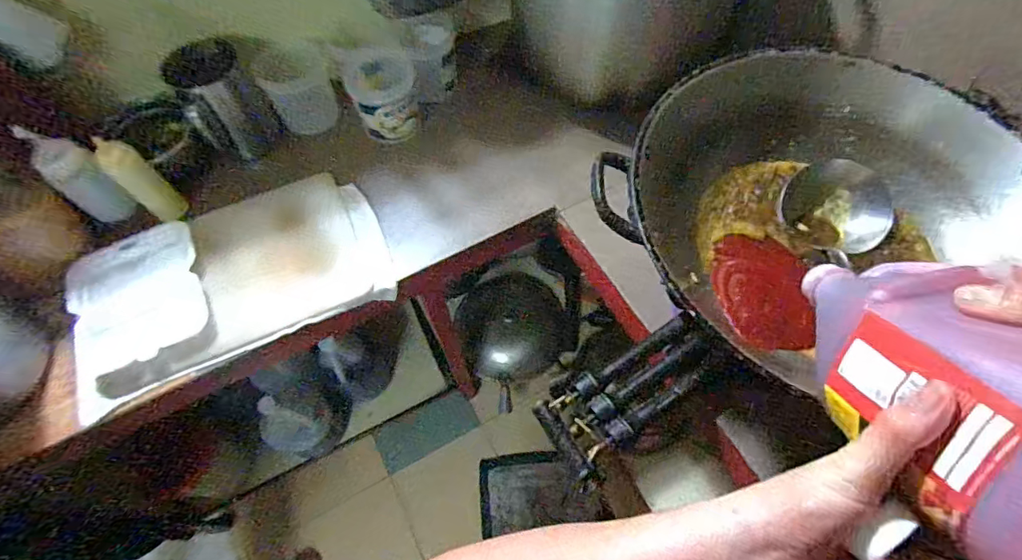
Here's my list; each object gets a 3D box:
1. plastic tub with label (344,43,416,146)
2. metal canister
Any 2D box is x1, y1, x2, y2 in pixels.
[{"bbox_3d":[-0.220,-0.319,0.863,0.112,0.129,0.122,0,62,0],"label":"plastic tub with label"},{"bbox_3d":[-0.485,-0.303,0.834,0.118,0.187,0.109,-33,67,-16],"label":"metal canister"}]

